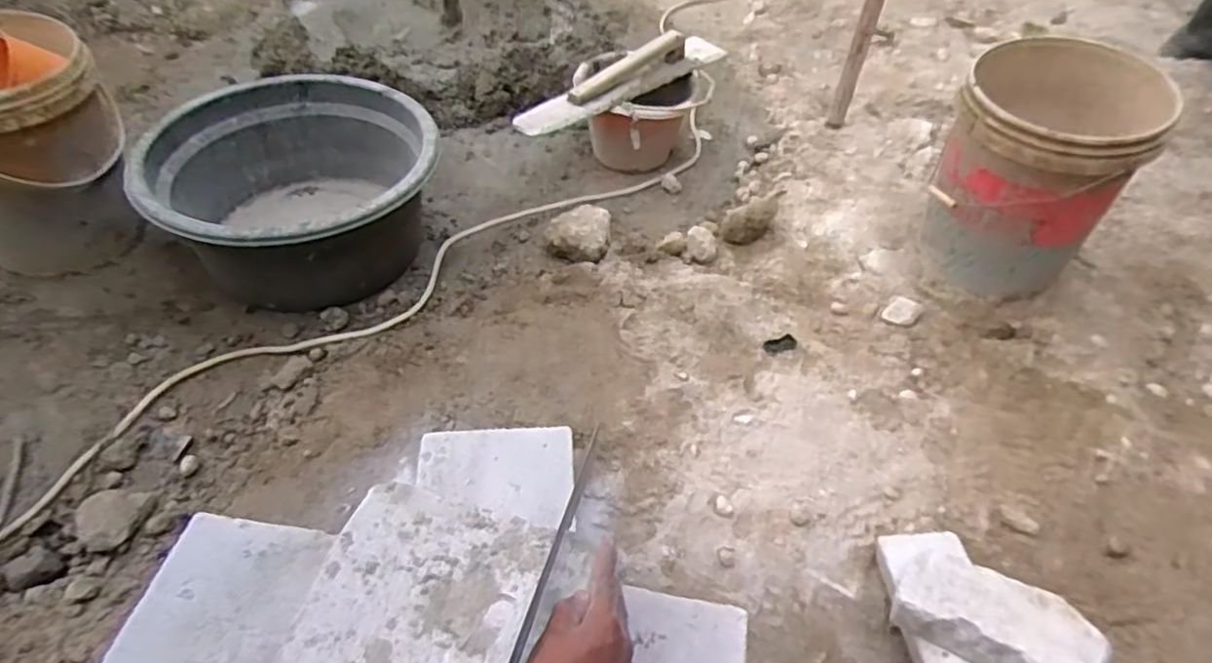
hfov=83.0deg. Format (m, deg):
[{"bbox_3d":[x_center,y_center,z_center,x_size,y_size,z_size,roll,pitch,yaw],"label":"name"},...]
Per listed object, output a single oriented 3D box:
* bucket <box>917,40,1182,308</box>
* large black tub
[{"bbox_3d":[0.747,-0.279,1.233,0.293,0.370,0.293,29,51,23],"label":"bucket"},{"bbox_3d":[-0.574,-0.259,1.305,0.490,0.263,0.492,3,46,-3],"label":"large black tub"}]

